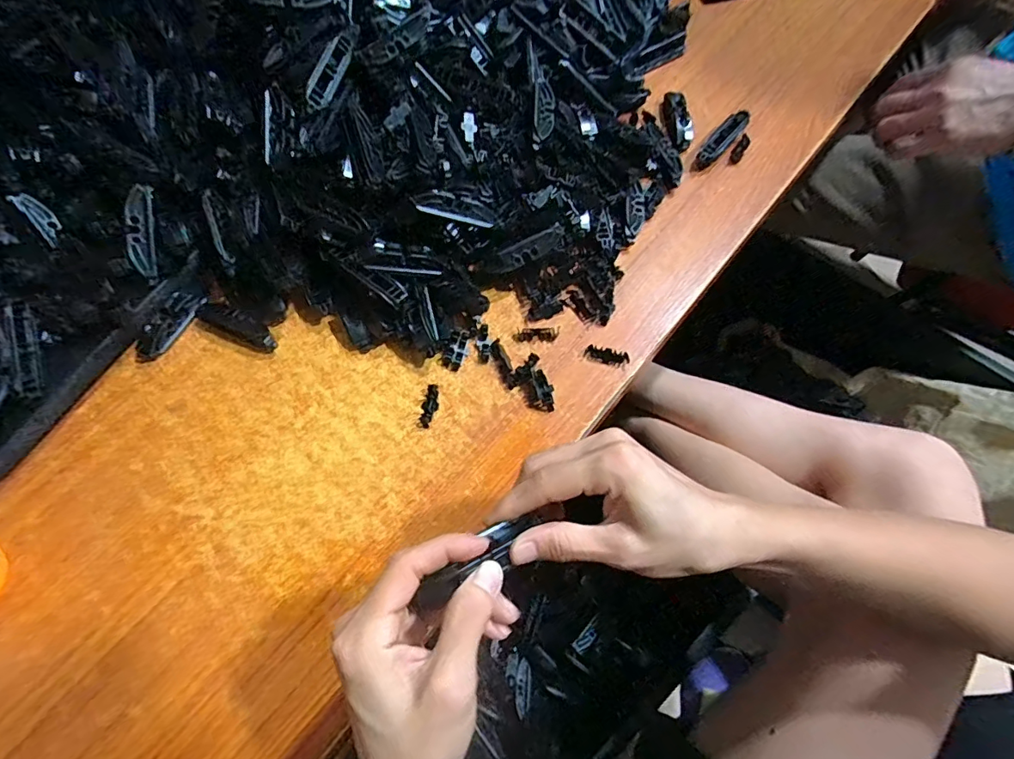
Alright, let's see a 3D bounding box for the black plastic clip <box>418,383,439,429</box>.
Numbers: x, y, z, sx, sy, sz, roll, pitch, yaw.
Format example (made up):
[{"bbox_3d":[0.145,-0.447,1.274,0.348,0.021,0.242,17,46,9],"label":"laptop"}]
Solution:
[{"bbox_3d":[-0.061,0.020,0.393,0.011,0.009,0.037,14,67,9],"label":"black plastic clip"}]

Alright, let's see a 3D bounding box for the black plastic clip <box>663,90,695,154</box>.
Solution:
[{"bbox_3d":[0.171,-0.265,0.499,0.020,0.019,0.080,-6,66,0],"label":"black plastic clip"}]

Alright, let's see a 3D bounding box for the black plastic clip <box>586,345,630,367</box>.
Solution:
[{"bbox_3d":[0.082,-0.020,0.402,0.035,0.008,0.012,12,67,8],"label":"black plastic clip"}]

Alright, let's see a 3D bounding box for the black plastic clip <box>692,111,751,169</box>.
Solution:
[{"bbox_3d":[0.211,-0.236,0.484,0.018,0.014,0.084,37,73,17],"label":"black plastic clip"}]

